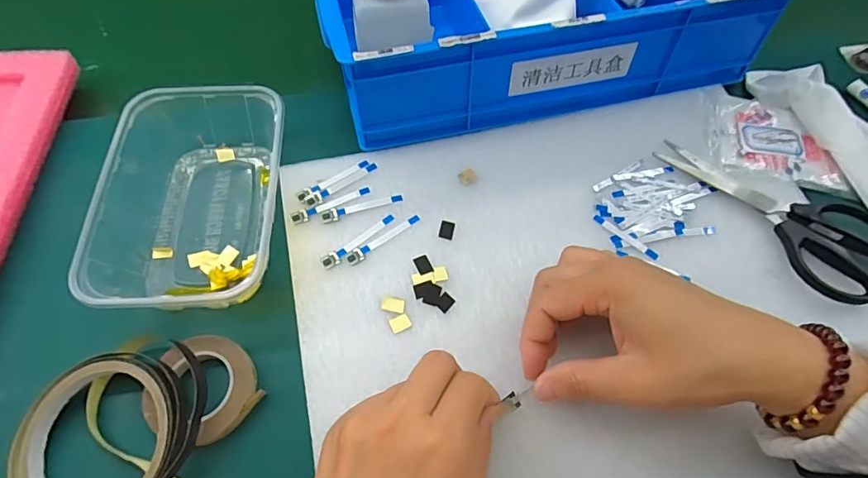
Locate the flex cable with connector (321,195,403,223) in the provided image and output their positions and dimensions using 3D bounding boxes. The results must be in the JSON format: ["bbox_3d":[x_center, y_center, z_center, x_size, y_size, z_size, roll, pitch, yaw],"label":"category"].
[{"bbox_3d":[-0.053,-0.024,0.353,0.060,0.004,0.011,-18,64,-10],"label":"flex cable with connector"}]

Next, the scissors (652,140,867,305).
[{"bbox_3d":[0.247,-0.029,0.348,0.072,0.015,0.161,-34,67,-17],"label":"scissors"}]

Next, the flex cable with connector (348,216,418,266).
[{"bbox_3d":[-0.035,0.000,0.340,0.059,0.004,0.010,-31,67,-16],"label":"flex cable with connector"}]

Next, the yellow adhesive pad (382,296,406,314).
[{"bbox_3d":[-0.027,0.043,0.317,0.015,0.004,0.010,9,61,6],"label":"yellow adhesive pad"}]

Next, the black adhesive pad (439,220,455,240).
[{"bbox_3d":[0.009,-0.006,0.345,0.010,0.004,0.015,10,62,10],"label":"black adhesive pad"}]

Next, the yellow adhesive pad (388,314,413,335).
[{"bbox_3d":[-0.022,0.054,0.309,0.013,0.004,0.011,-23,65,-12],"label":"yellow adhesive pad"}]

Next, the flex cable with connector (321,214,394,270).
[{"bbox_3d":[-0.052,0.001,0.339,0.060,0.004,0.011,-34,67,-17],"label":"flex cable with connector"}]

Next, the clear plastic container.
[{"bbox_3d":[-0.165,-0.028,0.339,0.117,0.050,0.168,-2,62,-2],"label":"clear plastic container"}]

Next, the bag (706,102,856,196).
[{"bbox_3d":[0.272,-0.078,0.384,0.106,0.013,0.074,13,63,6],"label":"bag"}]

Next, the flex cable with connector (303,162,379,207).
[{"bbox_3d":[-0.069,-0.042,0.363,0.060,0.004,0.009,-34,67,-17],"label":"flex cable with connector"}]

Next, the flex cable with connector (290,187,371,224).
[{"bbox_3d":[-0.075,-0.025,0.353,0.060,0.004,0.010,-22,65,-12],"label":"flex cable with connector"}]

